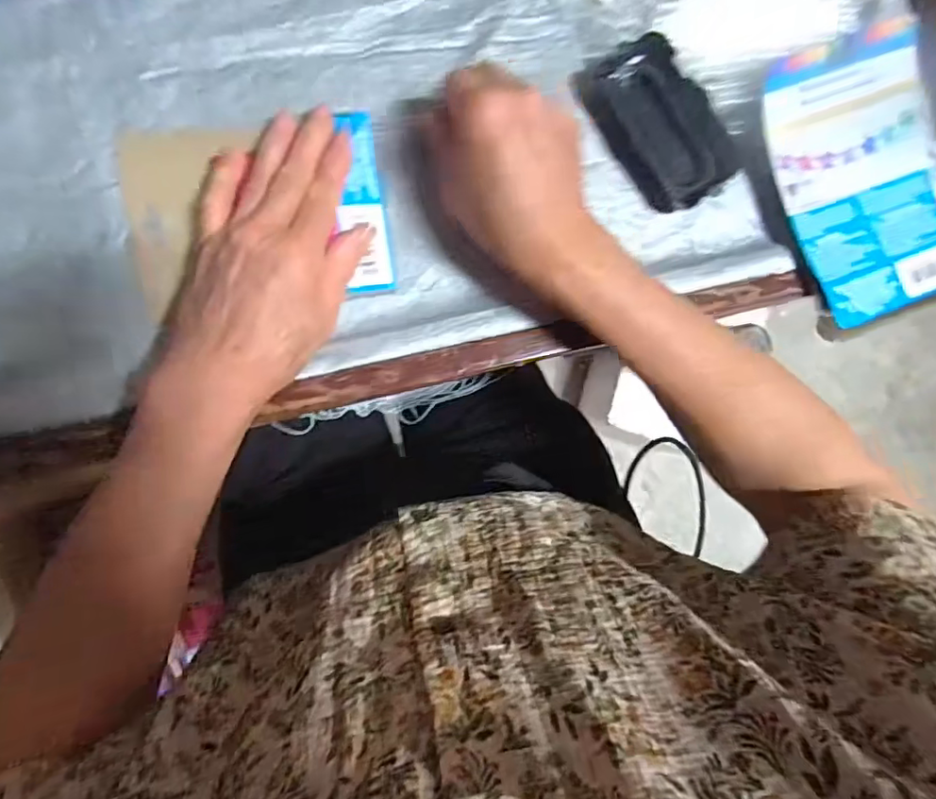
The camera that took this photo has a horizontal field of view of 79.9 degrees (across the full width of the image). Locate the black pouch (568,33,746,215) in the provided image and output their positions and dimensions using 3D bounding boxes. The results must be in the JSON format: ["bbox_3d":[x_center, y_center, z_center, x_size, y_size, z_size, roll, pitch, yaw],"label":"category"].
[{"bbox_3d":[0.129,-0.188,0.374,0.067,0.028,0.116,-38,94,-9],"label":"black pouch"}]

